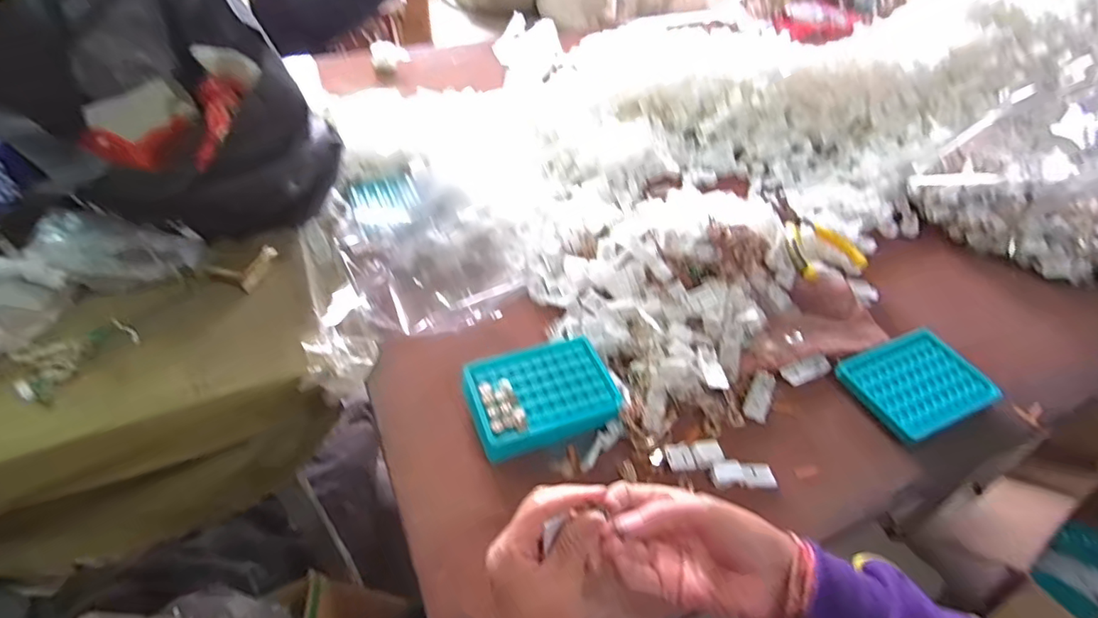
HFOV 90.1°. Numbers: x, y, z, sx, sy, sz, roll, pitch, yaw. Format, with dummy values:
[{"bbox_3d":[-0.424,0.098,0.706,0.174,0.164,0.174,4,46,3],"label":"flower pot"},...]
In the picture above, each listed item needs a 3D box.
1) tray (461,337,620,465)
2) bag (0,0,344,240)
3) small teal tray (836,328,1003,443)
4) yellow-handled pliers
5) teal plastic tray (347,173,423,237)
[{"bbox_3d":[-0.010,0.079,0.530,0.136,0.030,0.108,-16,48,-17],"label":"tray"},{"bbox_3d":[-0.462,-0.268,0.615,0.421,0.226,0.280,36,54,29],"label":"bag"},{"bbox_3d":[0.378,0.075,0.567,0.130,0.021,0.106,-16,48,-18],"label":"small teal tray"},{"bbox_3d":[0.327,-0.100,0.711,0.106,0.037,0.154,-15,48,-17],"label":"yellow-handled pliers"},{"bbox_3d":[-0.222,-0.144,0.755,0.091,0.014,0.134,-15,48,-17],"label":"teal plastic tray"}]

